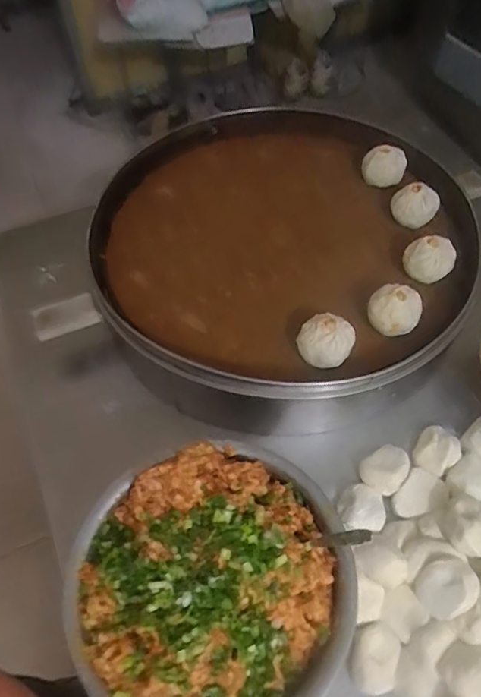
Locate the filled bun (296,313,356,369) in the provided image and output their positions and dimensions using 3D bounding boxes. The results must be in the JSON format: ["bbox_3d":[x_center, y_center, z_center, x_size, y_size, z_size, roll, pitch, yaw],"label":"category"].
[{"bbox_3d":[0.092,-0.007,0.559,0.059,0.034,0.051,5,58,5],"label":"filled bun"}]

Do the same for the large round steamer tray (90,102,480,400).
[{"bbox_3d":[0.058,-0.157,0.695,0.440,0.096,0.505,17,59,12],"label":"large round steamer tray"}]

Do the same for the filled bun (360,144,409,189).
[{"bbox_3d":[0.200,-0.254,0.722,0.057,0.036,0.049,17,59,12],"label":"filled bun"}]

